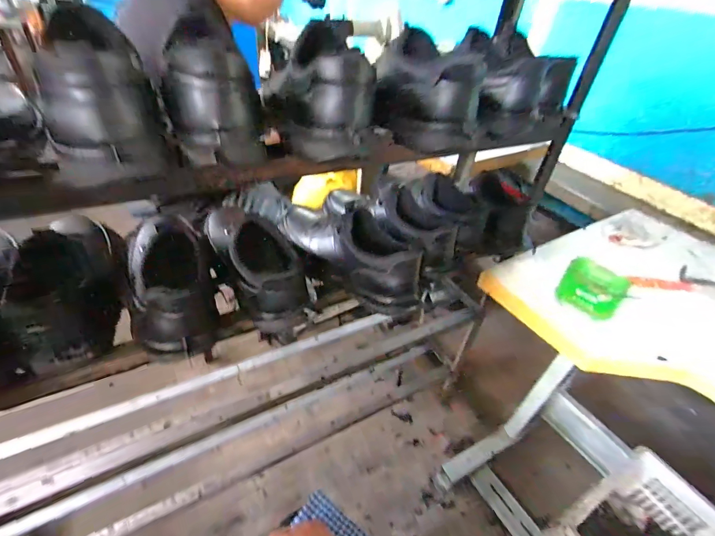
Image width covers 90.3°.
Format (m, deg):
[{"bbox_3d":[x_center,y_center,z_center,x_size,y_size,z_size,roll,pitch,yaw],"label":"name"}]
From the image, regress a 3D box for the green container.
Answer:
[{"bbox_3d":[0.381,0.034,0.581,0.089,0.054,0.078,34,46,30],"label":"green container"}]

